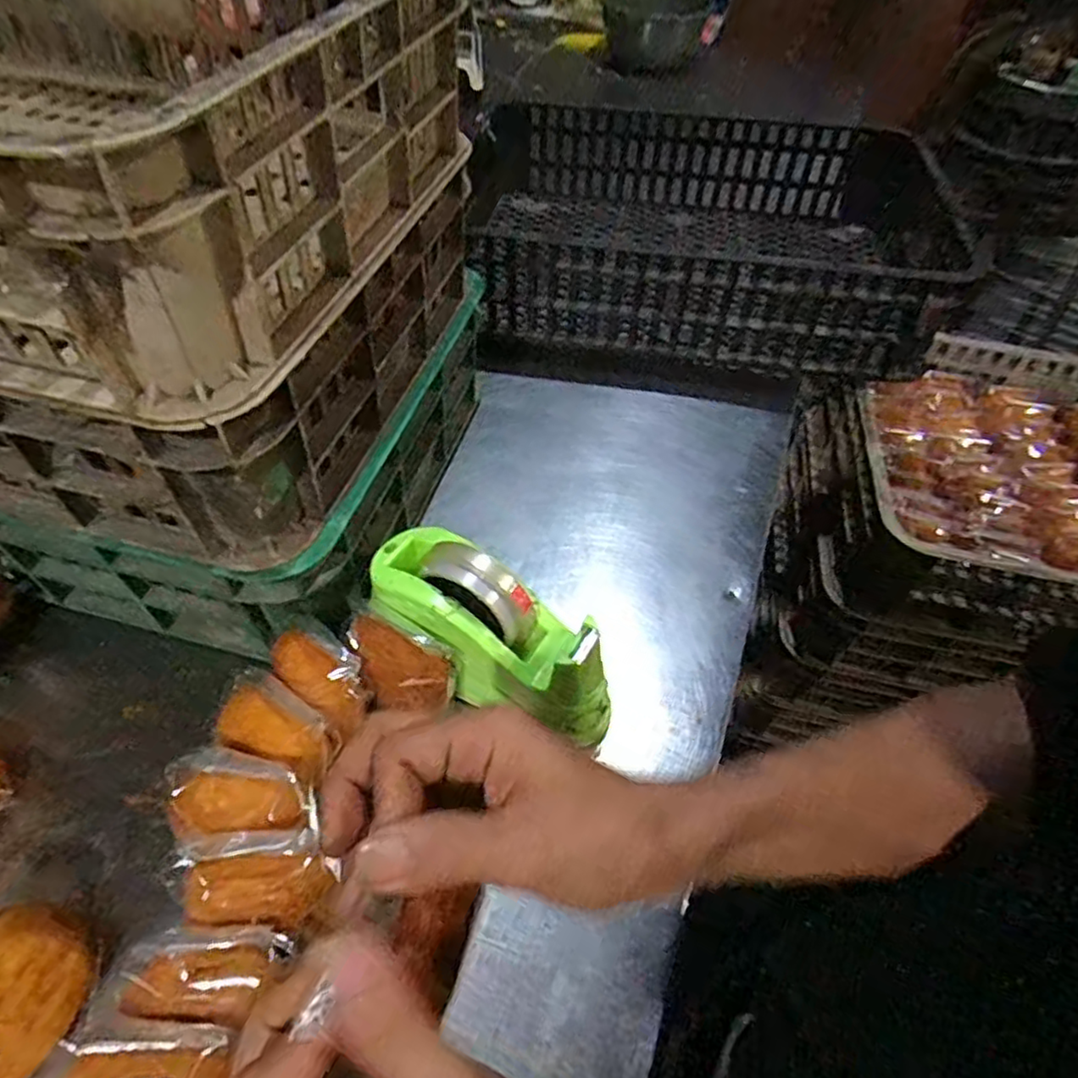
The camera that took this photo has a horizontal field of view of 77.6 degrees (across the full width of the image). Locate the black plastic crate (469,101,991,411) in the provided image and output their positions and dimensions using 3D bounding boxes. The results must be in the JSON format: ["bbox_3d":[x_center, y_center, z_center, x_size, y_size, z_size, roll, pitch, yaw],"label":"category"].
[{"bbox_3d":[0.223,-0.405,0.903,0.639,0.168,0.484,3,51,-1],"label":"black plastic crate"}]

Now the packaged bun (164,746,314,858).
[{"bbox_3d":[-0.181,0.160,0.405,0.084,0.024,0.059,-2,51,-5],"label":"packaged bun"}]

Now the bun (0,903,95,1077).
[{"bbox_3d":[-0.305,0.261,0.381,0.077,0.041,0.092,7,51,2],"label":"bun"}]

